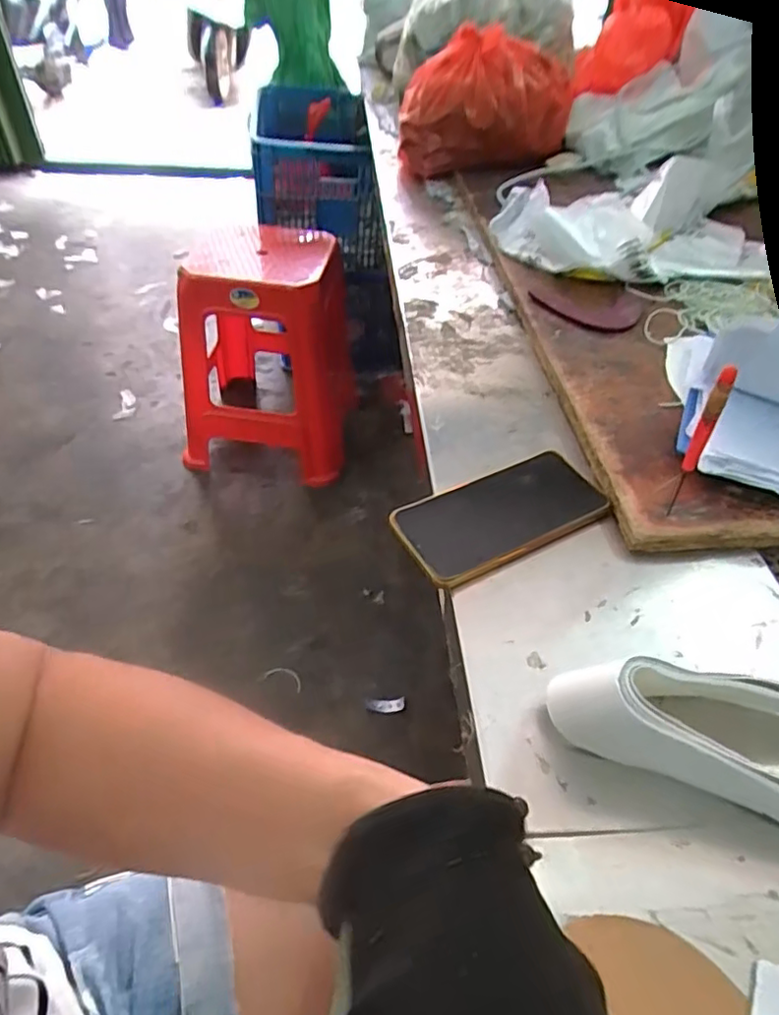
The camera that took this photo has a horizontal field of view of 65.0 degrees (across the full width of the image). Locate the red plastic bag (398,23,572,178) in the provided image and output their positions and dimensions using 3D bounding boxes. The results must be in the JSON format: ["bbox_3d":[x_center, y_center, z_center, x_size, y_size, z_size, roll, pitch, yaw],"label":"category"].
[{"bbox_3d":[0.158,-0.639,0.987,0.246,0.194,0.169,16,45,8],"label":"red plastic bag"}]

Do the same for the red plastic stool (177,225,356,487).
[{"bbox_3d":[-0.291,-0.385,1.516,0.399,0.537,0.403,4,45,0],"label":"red plastic stool"}]

